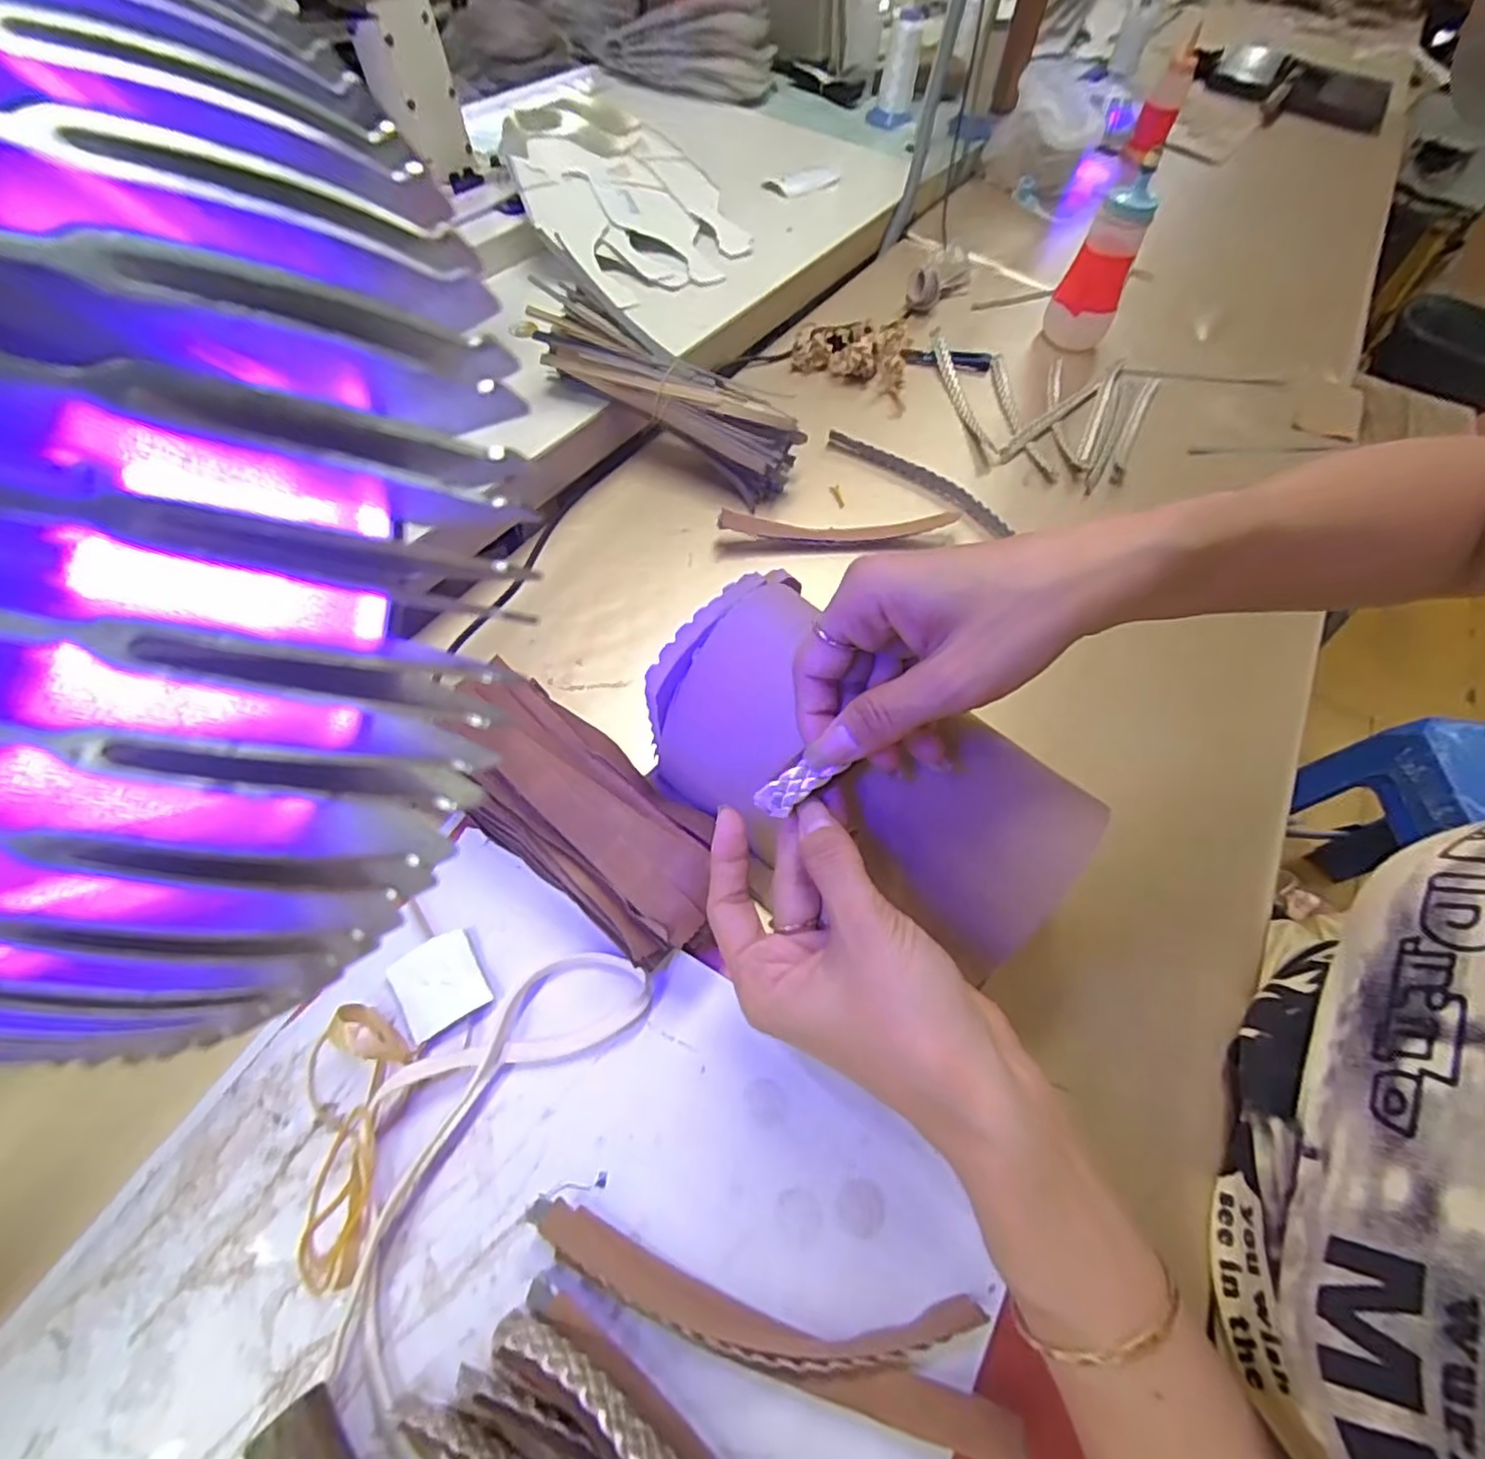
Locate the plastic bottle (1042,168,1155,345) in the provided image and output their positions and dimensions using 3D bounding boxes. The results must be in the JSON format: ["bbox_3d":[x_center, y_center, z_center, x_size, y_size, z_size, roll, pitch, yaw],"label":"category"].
[{"bbox_3d":[0.349,-0.451,0.660,0.062,0.131,0.058,22,58,8],"label":"plastic bottle"}]

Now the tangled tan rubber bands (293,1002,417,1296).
[{"bbox_3d":[-0.170,0.167,0.279,0.044,0.026,0.100,5,57,-3],"label":"tangled tan rubber bands"}]

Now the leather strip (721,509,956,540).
[{"bbox_3d":[0.075,-0.156,0.515,0.184,0.020,0.019,-2,58,-7],"label":"leather strip"}]

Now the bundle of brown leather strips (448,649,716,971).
[{"bbox_3d":[-0.081,0.044,0.348,0.170,0.053,0.074,35,60,16],"label":"bundle of brown leather strips"}]

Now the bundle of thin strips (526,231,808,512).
[{"bbox_3d":[-0.050,-0.274,0.527,0.223,0.071,0.091,32,59,-7],"label":"bundle of thin strips"}]

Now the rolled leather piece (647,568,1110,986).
[{"bbox_3d":[0.056,0.018,0.323,0.201,0.092,0.087,32,60,22],"label":"rolled leather piece"}]

